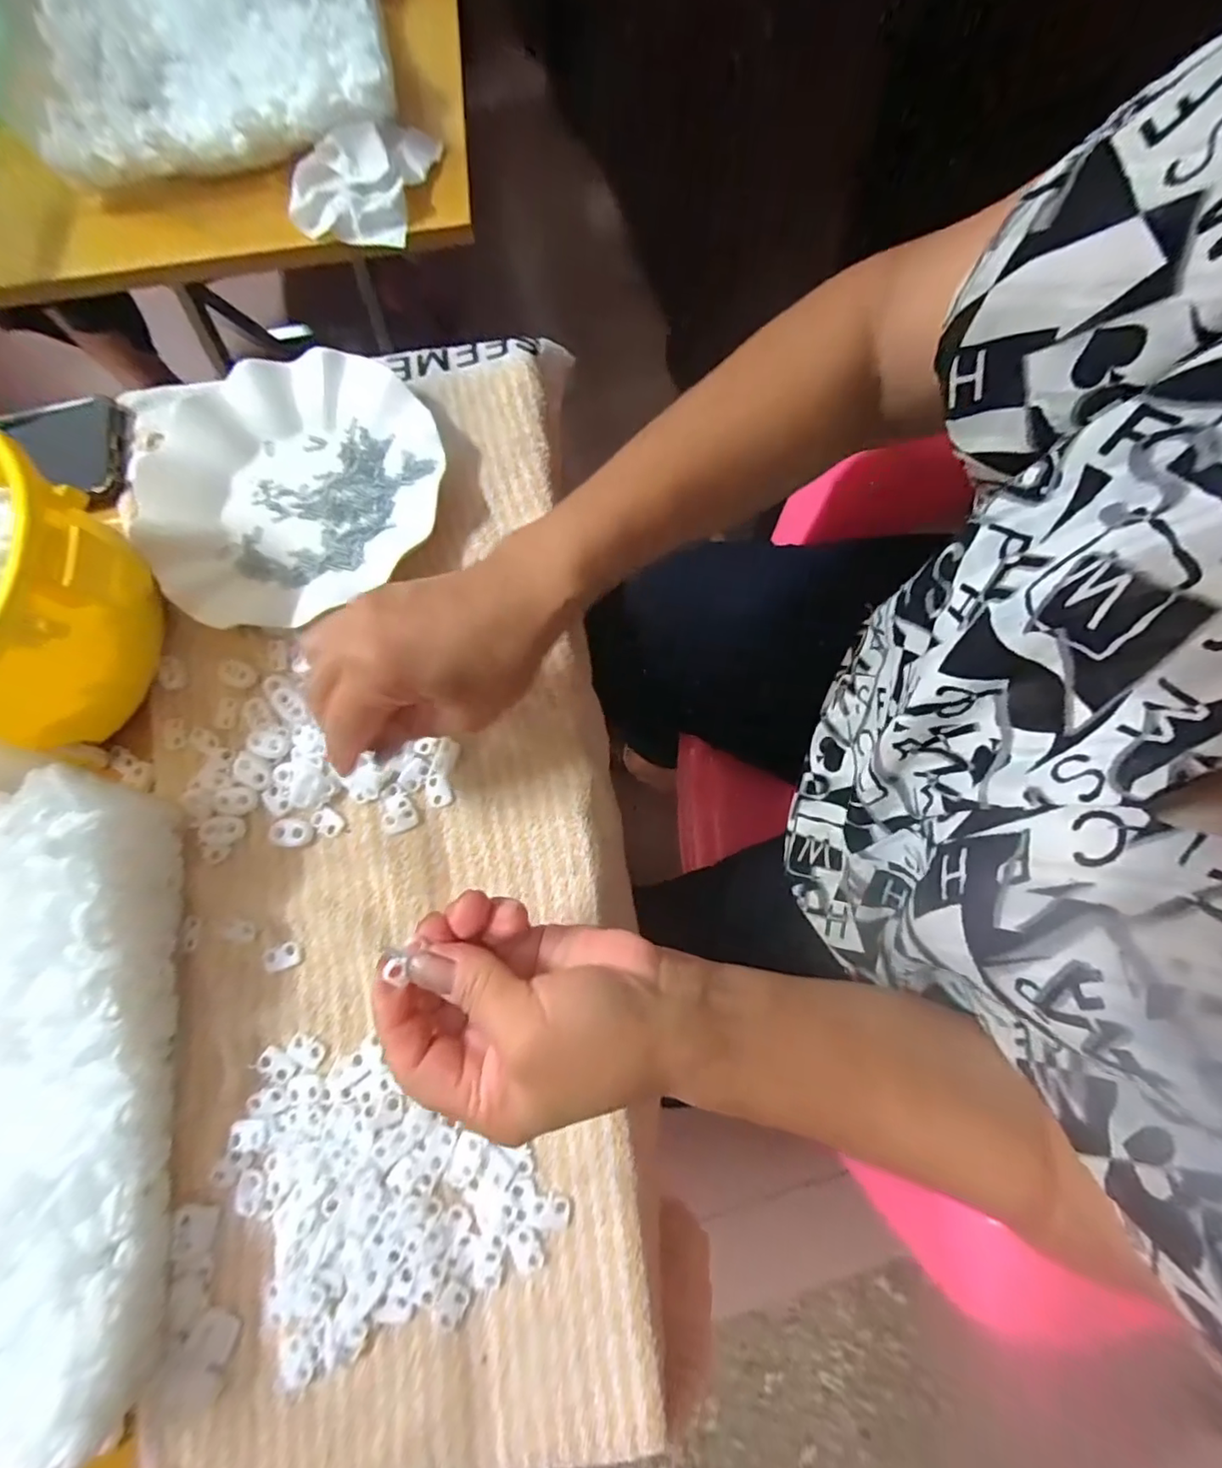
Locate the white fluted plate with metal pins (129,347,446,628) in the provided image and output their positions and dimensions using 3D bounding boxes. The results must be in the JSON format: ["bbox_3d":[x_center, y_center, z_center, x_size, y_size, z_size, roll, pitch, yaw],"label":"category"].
[{"bbox_3d":[-0.197,-0.157,0.349,0.176,0.017,0.179,0,76,-1],"label":"white fluted plate with metal pins"}]

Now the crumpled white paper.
[{"bbox_3d":[-0.186,-0.415,0.419,0.090,0.030,0.112,11,76,2],"label":"crumpled white paper"}]

